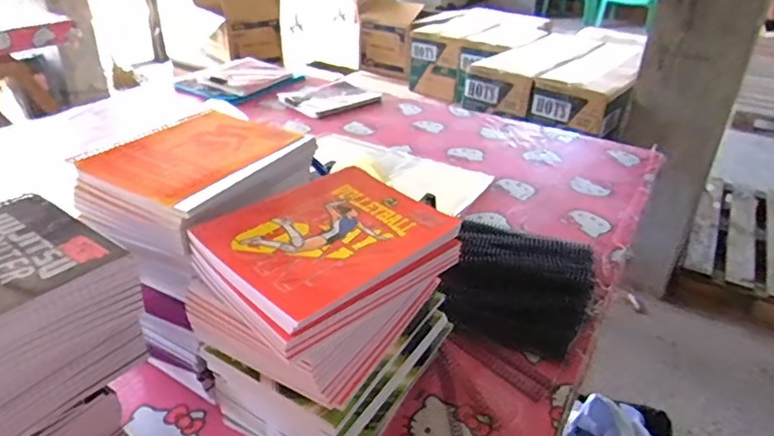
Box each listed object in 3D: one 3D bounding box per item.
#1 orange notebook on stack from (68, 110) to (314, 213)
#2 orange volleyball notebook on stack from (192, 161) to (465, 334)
[{"bbox_3d":[-0.203,-0.071,0.593,0.155,0.010,0.194,17,34,23],"label":"orange notebook on stack"},{"bbox_3d":[-0.053,0.013,0.506,0.150,0.017,0.196,32,42,33],"label":"orange volleyball notebook on stack"}]

